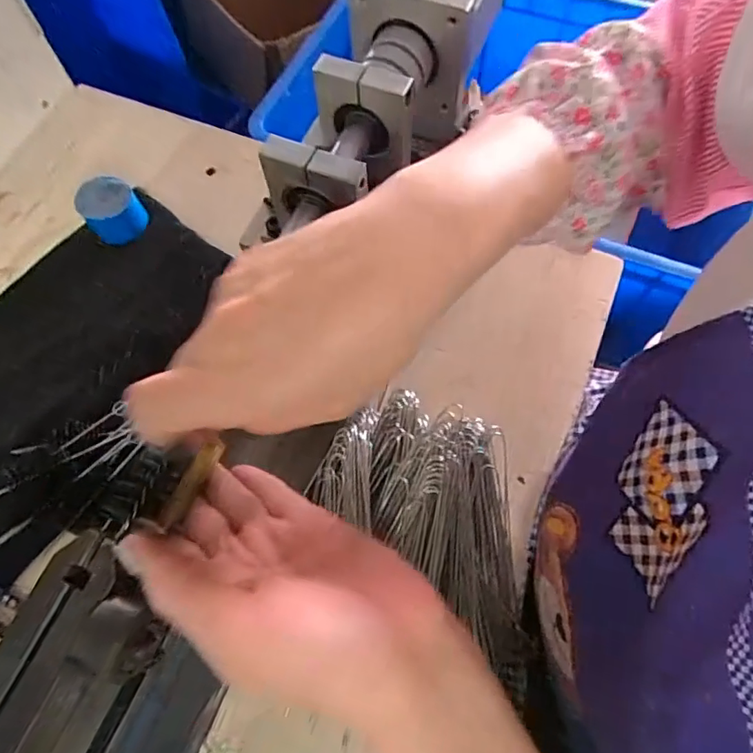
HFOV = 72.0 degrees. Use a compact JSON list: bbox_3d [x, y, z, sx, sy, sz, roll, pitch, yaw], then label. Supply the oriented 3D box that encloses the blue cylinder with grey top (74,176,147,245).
[{"bbox_3d":[-0.234,-0.148,0.463,0.049,0.032,0.055,-40,72,-12],"label":"blue cylinder with grey top"}]

